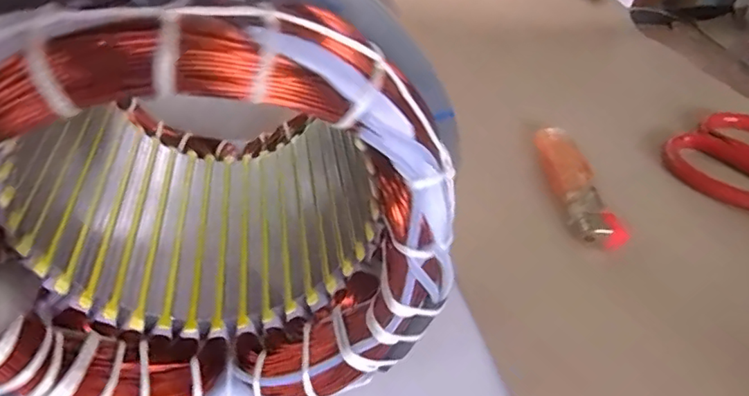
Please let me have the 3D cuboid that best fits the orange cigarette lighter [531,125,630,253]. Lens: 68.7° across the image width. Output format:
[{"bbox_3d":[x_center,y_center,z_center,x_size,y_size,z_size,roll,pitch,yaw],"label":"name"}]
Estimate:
[{"bbox_3d":[0.104,-0.006,0.287,0.024,0.016,0.086,-3,39,-1],"label":"orange cigarette lighter"}]

